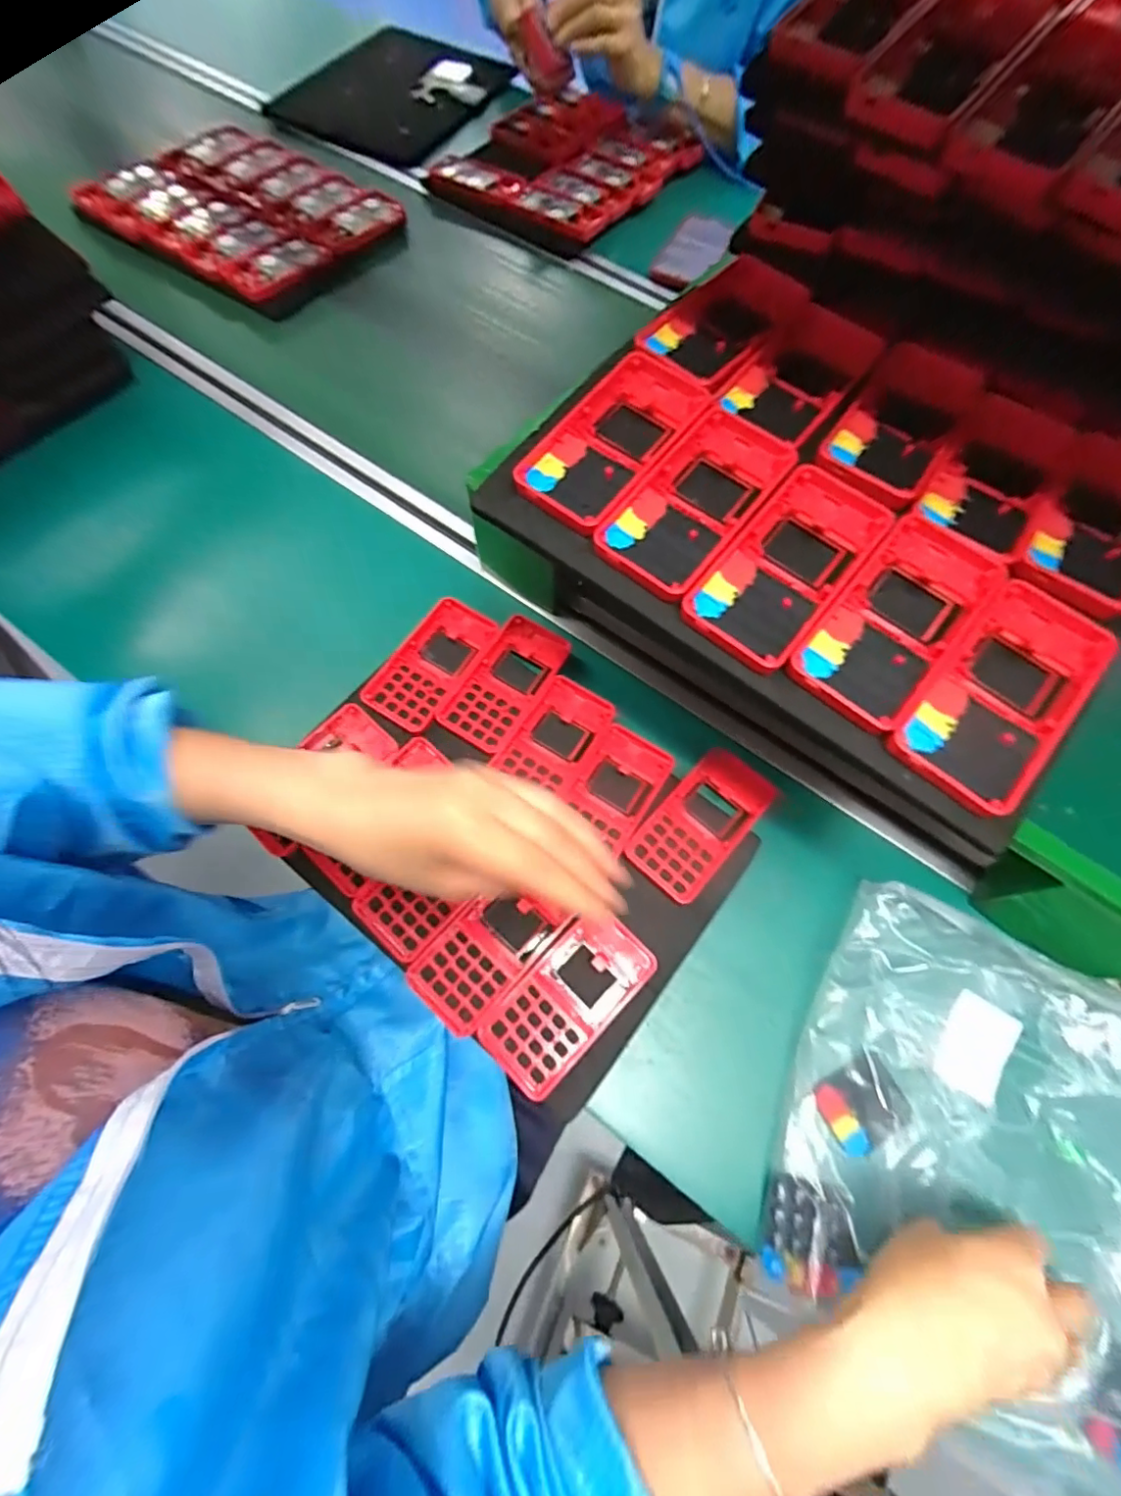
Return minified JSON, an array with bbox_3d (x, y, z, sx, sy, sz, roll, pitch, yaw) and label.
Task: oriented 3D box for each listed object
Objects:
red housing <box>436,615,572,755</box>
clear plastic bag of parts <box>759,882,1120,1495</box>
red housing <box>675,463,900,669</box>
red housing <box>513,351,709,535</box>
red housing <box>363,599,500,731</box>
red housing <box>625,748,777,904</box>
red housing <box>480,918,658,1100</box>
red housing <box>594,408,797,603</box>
[{"bbox_3d":[-0.046,-0.057,0.489,0.064,0.011,0.121,31,70,10],"label":"red housing"},{"bbox_3d":[0.300,0.276,0.351,0.295,0.087,0.279,24,69,7],"label":"clear plastic bag of parts"},{"bbox_3d":[0.129,-0.104,0.324,0.061,0.017,0.131,38,71,12],"label":"red housing"},{"bbox_3d":[0.034,-0.188,0.349,0.064,0.016,0.129,36,71,12],"label":"red housing"},{"bbox_3d":[-0.109,-0.073,0.491,0.062,0.014,0.120,31,70,10],"label":"red housing"},{"bbox_3d":[0.110,0.060,0.455,0.062,0.020,0.122,41,72,13],"label":"red housing"},{"bbox_3d":[0.006,0.173,0.401,0.062,0.014,0.122,43,72,14],"label":"red housing"},{"bbox_3d":[0.081,-0.147,0.335,0.062,0.013,0.132,38,71,12],"label":"red housing"}]

